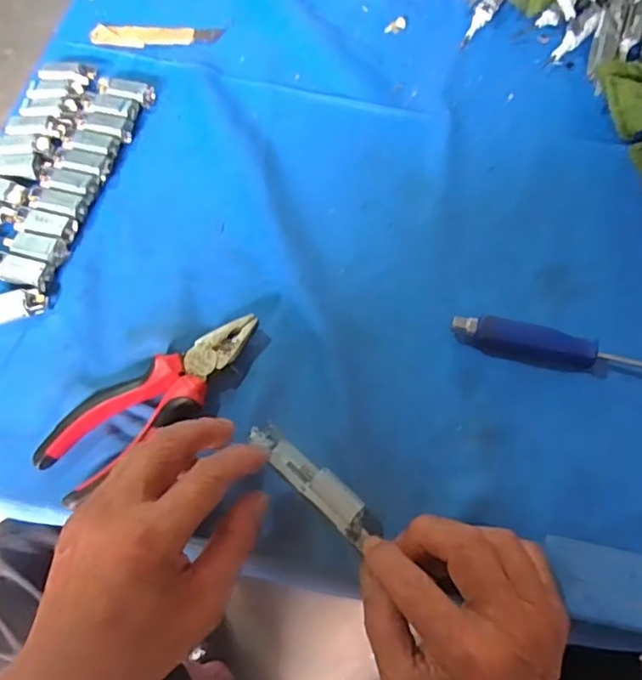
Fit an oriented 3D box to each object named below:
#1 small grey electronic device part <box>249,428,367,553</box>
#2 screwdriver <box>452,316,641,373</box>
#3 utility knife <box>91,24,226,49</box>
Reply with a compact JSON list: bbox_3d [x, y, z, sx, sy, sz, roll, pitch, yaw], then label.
[{"bbox_3d":[-0.006,0.083,0.352,0.021,0.024,0.089,-43,61,-16],"label":"small grey electronic device part"},{"bbox_3d":[0.176,0.011,0.376,0.181,0.017,0.020,11,66,8],"label":"screwdriver"},{"bbox_3d":[-0.149,-0.277,0.535,0.115,0.007,0.028,-1,65,3],"label":"utility knife"}]

